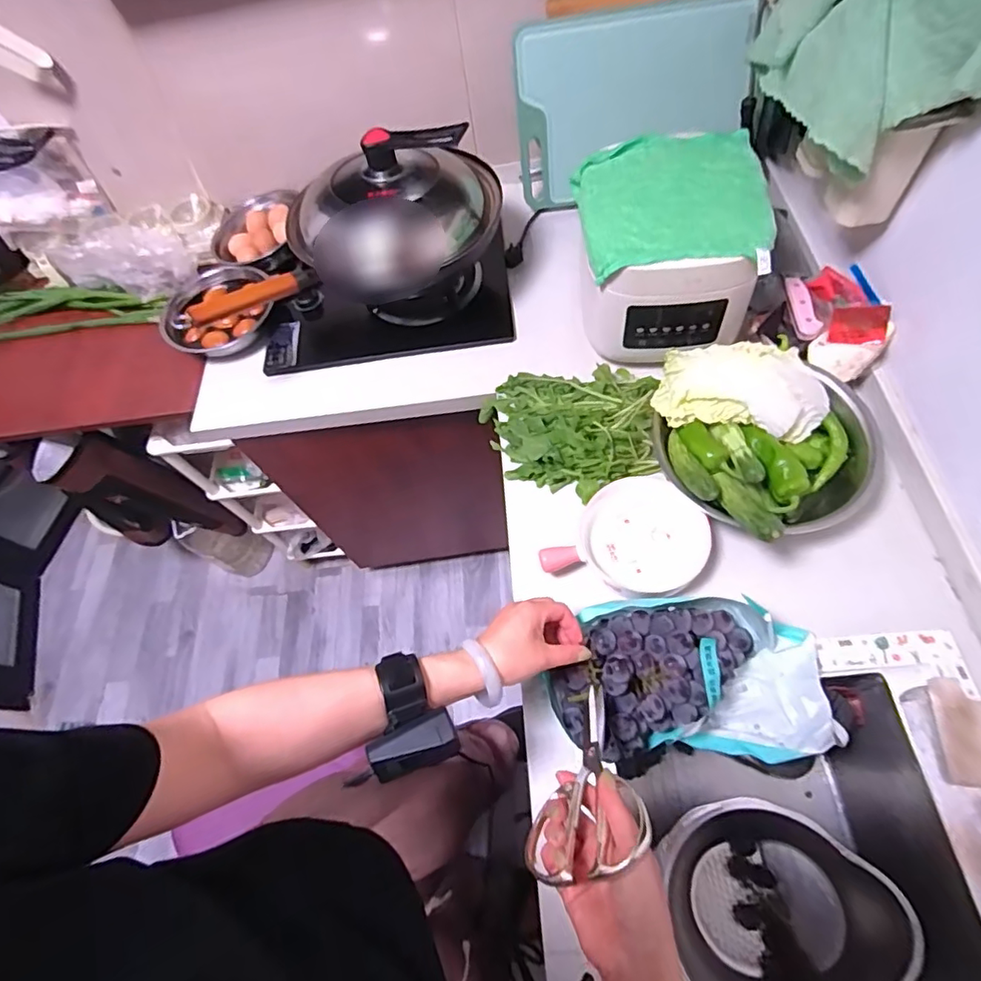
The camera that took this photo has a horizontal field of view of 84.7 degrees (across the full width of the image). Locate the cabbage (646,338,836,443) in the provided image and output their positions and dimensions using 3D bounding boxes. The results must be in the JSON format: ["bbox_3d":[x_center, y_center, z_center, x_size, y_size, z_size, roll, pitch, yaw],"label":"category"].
[{"bbox_3d":[0.316,-0.130,0.668,0.206,0.057,0.119,6,63,7],"label":"cabbage"}]

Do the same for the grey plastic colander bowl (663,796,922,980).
[{"bbox_3d":[0.320,0.479,0.611,0.215,0.151,0.218,-2,63,3],"label":"grey plastic colander bowl"}]

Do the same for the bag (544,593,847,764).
[{"bbox_3d":[0.211,0.194,0.561,0.282,0.088,0.156,-2,63,3],"label":"bag"}]

